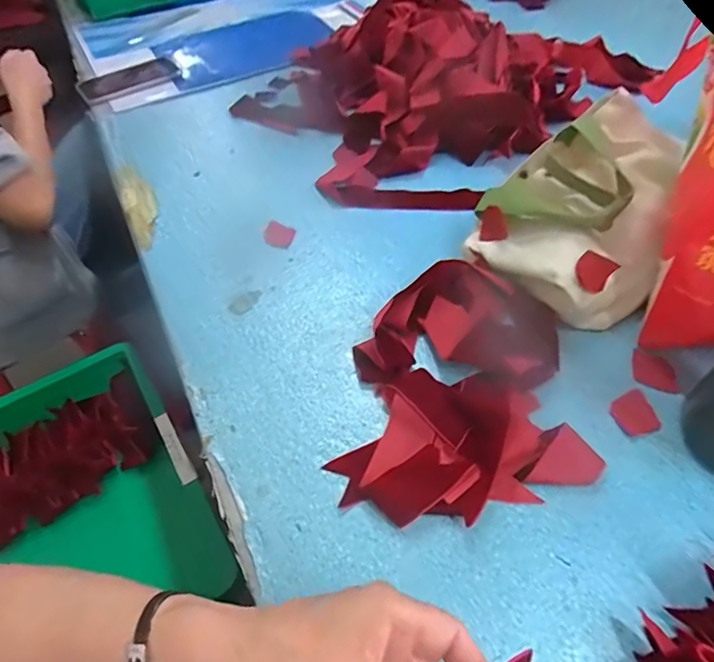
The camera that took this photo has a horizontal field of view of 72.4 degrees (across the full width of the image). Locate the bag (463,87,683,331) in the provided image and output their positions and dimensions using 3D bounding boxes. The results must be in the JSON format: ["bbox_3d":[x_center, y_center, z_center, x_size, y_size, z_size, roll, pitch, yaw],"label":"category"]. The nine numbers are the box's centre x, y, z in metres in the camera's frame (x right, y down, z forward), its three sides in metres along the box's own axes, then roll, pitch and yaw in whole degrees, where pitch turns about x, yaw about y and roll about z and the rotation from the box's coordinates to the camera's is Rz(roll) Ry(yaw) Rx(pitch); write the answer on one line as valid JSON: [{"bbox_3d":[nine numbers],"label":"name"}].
[{"bbox_3d":[0.230,-0.118,0.485,0.176,0.104,0.215,36,61,28],"label":"bag"}]

